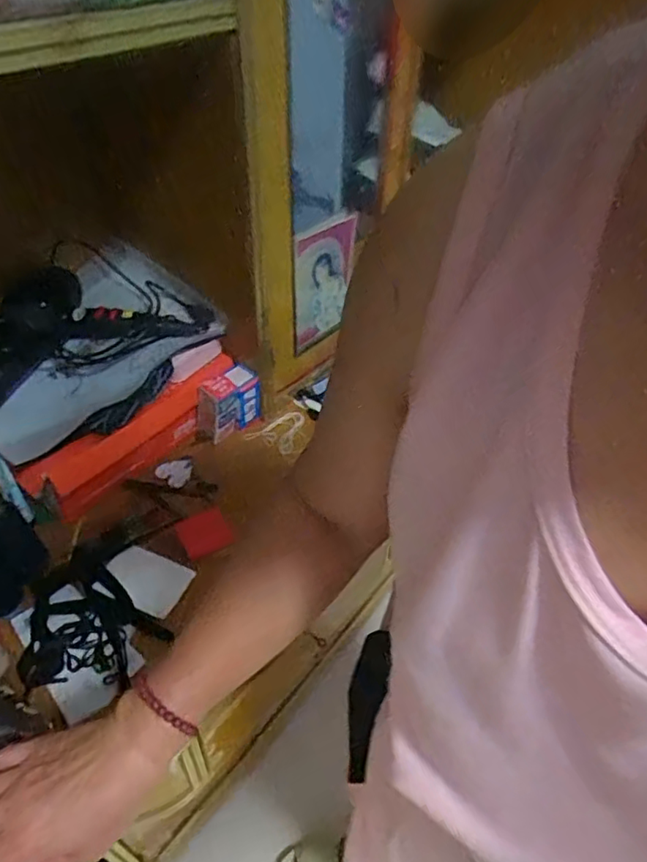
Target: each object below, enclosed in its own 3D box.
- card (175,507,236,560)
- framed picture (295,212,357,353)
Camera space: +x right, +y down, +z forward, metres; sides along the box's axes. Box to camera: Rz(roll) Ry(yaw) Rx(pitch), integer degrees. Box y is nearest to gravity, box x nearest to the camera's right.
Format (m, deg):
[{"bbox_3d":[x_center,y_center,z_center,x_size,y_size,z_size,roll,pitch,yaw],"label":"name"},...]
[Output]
[{"bbox_3d":[-0.157,0.134,0.764,0.062,0.004,0.064,-23,49,-22],"label":"card"},{"bbox_3d":[0.002,-0.231,0.890,0.121,0.194,0.011,-34,54,-31],"label":"framed picture"}]

